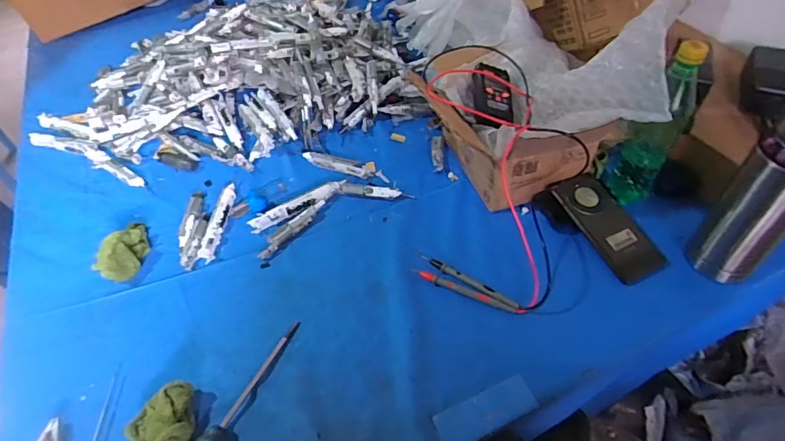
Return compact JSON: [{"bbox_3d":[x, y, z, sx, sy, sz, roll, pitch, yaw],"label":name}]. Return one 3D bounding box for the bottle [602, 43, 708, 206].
[{"bbox_3d":[0.356,-0.127,0.641,0.063,0.237,0.073,-36,57,-26],"label":"bottle"}]

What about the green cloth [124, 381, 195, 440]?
[{"bbox_3d":[-0.239,0.216,0.486,0.062,0.042,0.091,-10,49,-6],"label":"green cloth"}]

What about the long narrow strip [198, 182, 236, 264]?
[{"bbox_3d":[-0.253,-0.002,0.691,0.020,0.018,0.140,2,49,4],"label":"long narrow strip"}]

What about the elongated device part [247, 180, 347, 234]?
[{"bbox_3d":[-0.140,-0.023,0.704,0.152,0.013,0.026,-27,53,-19],"label":"elongated device part"}]

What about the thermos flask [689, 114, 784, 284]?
[{"bbox_3d":[0.435,-0.037,0.536,0.073,0.265,0.077,-34,56,-24],"label":"thermos flask"}]

